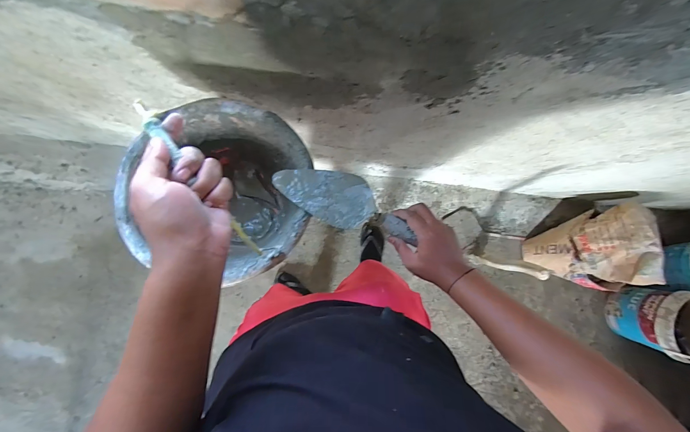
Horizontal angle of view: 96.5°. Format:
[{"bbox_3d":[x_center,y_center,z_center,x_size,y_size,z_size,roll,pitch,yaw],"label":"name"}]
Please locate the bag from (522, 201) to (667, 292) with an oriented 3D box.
[{"bbox_3d":[1.015,0.130,1.305,0.189,0.470,0.325,6,86,-8],"label":"bag"}]

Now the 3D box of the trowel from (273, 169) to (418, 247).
[{"bbox_3d":[0.004,-0.022,0.493,0.235,0.033,0.083,23,84,-5],"label":"trowel"}]

